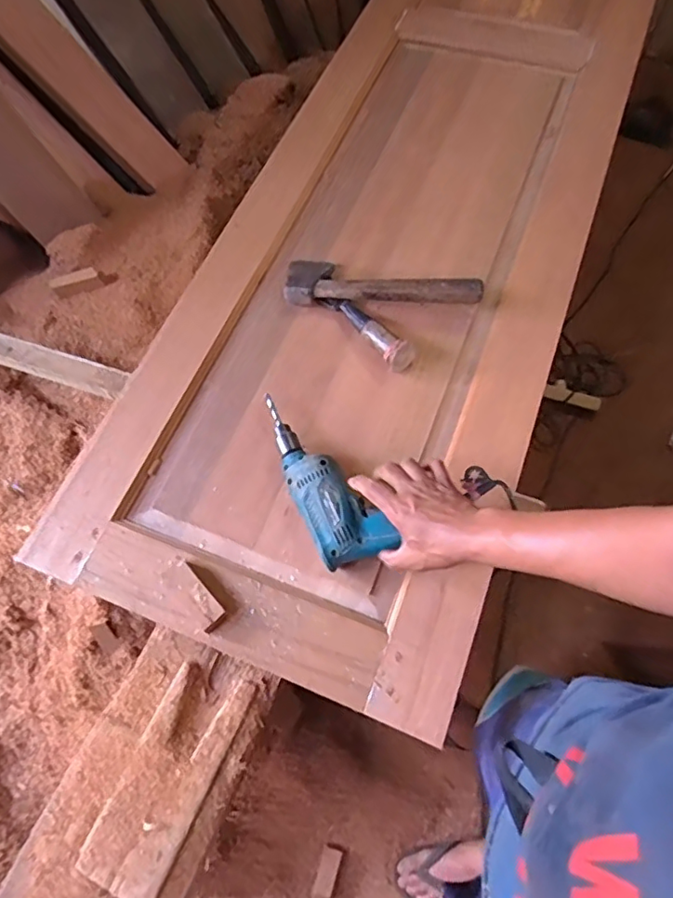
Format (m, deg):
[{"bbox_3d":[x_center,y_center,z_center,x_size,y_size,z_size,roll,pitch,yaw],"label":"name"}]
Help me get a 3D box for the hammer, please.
[{"bbox_3d":[0.069,-0.261,0.890,0.315,0.039,0.098,8,65,14],"label":"hammer"}]

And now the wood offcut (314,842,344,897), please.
[{"bbox_3d":[-0.015,0.882,1.181,0.043,0.019,0.094,16,66,7],"label":"wood offcut"}]

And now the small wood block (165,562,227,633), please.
[{"bbox_3d":[-0.177,0.187,0.712,0.037,0.021,0.086,-41,71,-17],"label":"small wood block"}]

